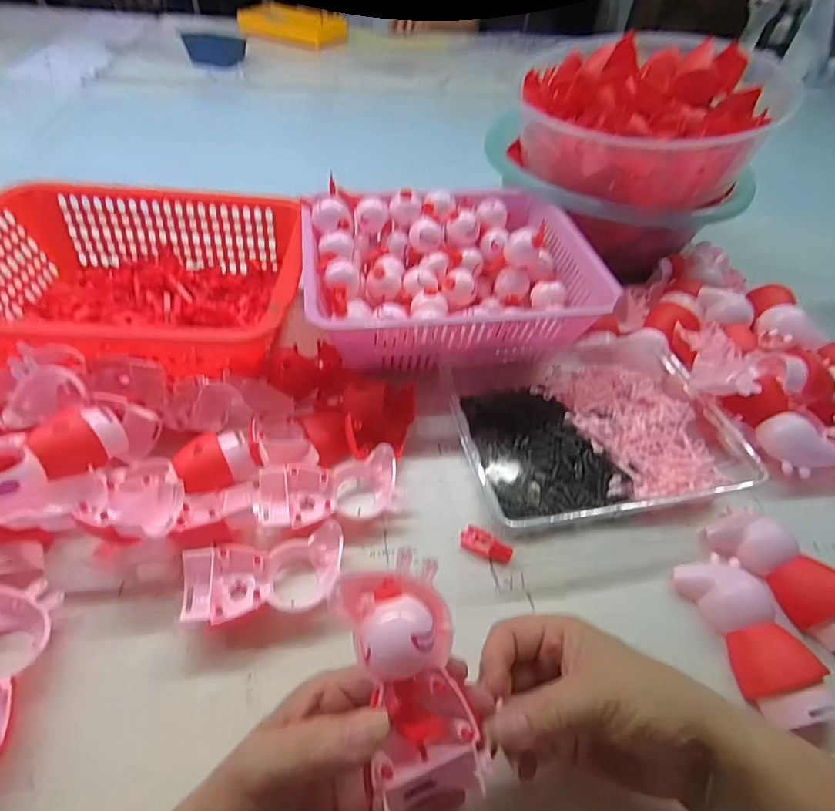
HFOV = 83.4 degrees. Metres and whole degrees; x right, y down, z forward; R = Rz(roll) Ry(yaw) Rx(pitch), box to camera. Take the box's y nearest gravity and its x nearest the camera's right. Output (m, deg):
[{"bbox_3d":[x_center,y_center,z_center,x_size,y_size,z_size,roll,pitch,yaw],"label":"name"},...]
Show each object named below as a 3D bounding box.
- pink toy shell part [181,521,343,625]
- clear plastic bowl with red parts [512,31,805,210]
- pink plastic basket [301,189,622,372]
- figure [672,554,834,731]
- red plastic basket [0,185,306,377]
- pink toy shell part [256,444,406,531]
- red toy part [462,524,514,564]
[{"bbox_3d":[-0.100,0.113,0.310,0.102,0.028,0.048,-10,51,-15],"label":"pink toy shell part"},{"bbox_3d":[0.237,-0.309,0.528,0.226,0.136,0.185,8,49,1],"label":"clear plastic bowl with red parts"},{"bbox_3d":[0.026,-0.127,0.465,0.260,0.081,0.197,-4,50,-10],"label":"pink plastic basket"},{"bbox_3d":[0.221,0.151,0.310,0.047,0.028,0.100,-8,51,-13],"label":"figure"},{"bbox_3d":[-0.265,-0.115,0.448,0.289,0.087,0.218,2,49,-5],"label":"red plastic basket"},{"bbox_3d":[-0.065,0.066,0.353,0.104,0.028,0.051,-8,51,-13],"label":"pink toy shell part"},{"bbox_3d":[0.051,0.103,0.346,0.039,0.007,0.018,24,51,14],"label":"red toy part"}]

